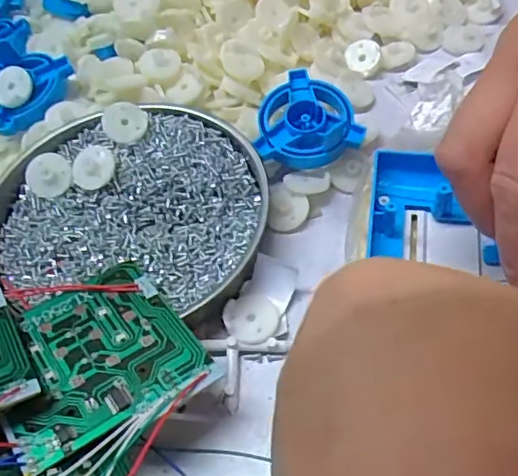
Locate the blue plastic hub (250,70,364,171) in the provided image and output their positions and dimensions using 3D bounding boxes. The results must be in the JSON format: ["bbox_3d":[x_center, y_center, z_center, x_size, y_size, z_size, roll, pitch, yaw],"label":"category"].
[{"bbox_3d":[0.020,-0.058,0.295,0.048,0.020,0.054,-29,56,-12],"label":"blue plastic hub"}]

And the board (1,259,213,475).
[{"bbox_3d":[-0.064,0.043,0.218,0.069,0.004,0.068,-27,50,-22],"label":"board"}]

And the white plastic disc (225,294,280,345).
[{"bbox_3d":[-0.003,0.034,0.247,0.023,0.004,0.022,-4,55,5],"label":"white plastic disc"}]

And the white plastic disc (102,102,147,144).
[{"bbox_3d":[-0.070,-0.061,0.302,0.023,0.005,0.023,1,80,-4],"label":"white plastic disc"}]

